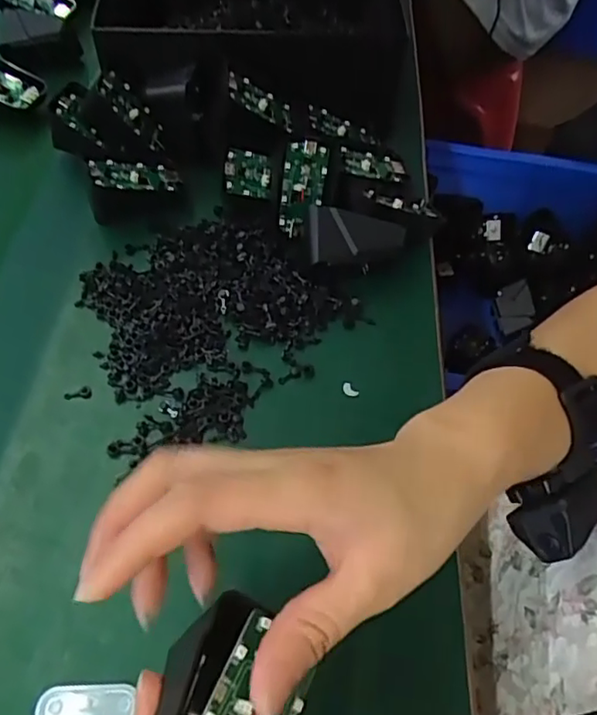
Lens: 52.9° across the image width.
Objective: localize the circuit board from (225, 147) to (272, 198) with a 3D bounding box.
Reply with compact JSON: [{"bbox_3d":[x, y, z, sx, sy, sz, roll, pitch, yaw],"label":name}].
[{"bbox_3d":[-0.037,-0.134,0.436,0.033,0.006,0.032,0,95,-22],"label":"circuit board"}]

